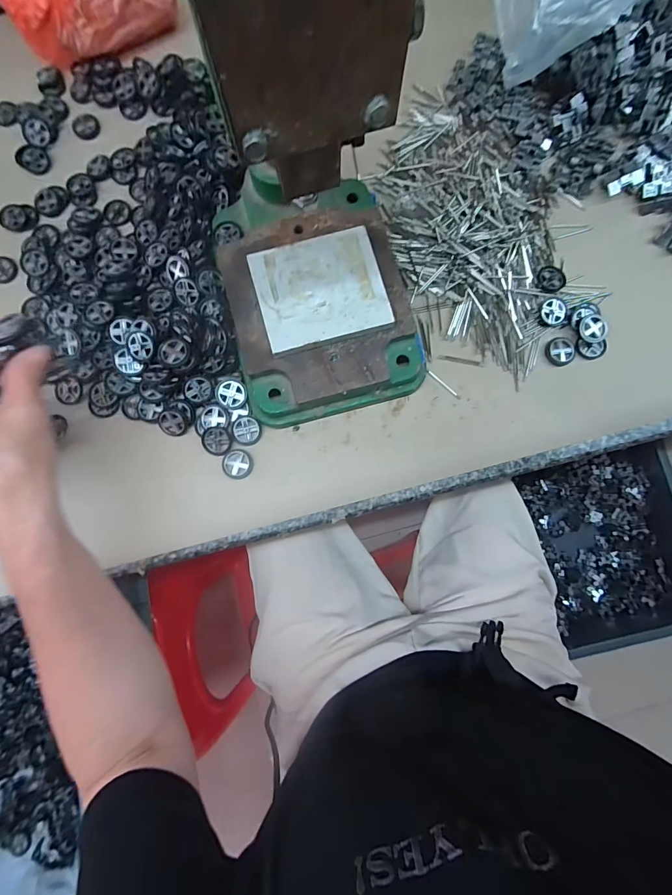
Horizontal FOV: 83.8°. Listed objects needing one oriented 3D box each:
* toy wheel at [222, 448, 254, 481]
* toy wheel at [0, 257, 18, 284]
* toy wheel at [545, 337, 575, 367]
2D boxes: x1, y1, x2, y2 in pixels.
[{"bbox_3d":[-0.091,0.015,0.346,0.027,0.006,0.027,0,82,-1],"label":"toy wheel"},{"bbox_3d":[-0.338,-0.180,0.379,0.025,0.007,0.027,0,82,-1],"label":"toy wheel"},{"bbox_3d":[0.217,-0.093,0.362,0.028,0.006,0.027,0,82,-1],"label":"toy wheel"}]

